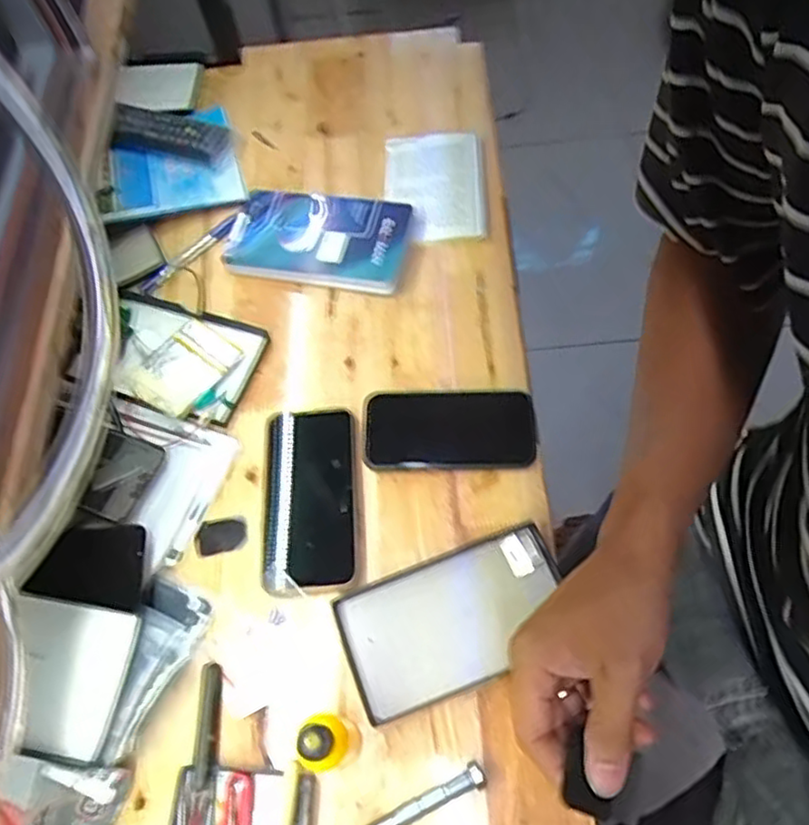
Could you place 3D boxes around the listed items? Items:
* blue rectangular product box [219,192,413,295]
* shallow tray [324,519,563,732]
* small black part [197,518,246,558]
[{"bbox_3d":[-0.087,-0.179,0.690,0.181,0.025,0.103,11,64,8],"label":"blue rectangular product box"},{"bbox_3d":[0.040,0.159,0.529,0.173,0.009,0.098,-21,64,-8],"label":"shallow tray"},{"bbox_3d":[-0.155,0.105,0.580,0.040,0.005,0.028,-10,63,-2],"label":"small black part"}]

